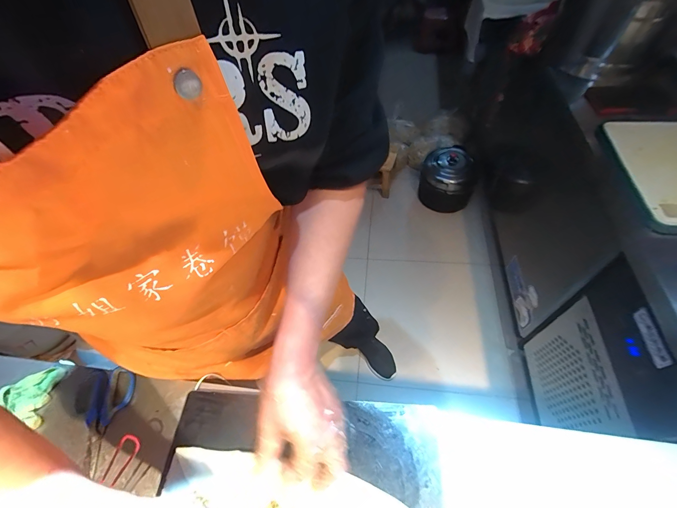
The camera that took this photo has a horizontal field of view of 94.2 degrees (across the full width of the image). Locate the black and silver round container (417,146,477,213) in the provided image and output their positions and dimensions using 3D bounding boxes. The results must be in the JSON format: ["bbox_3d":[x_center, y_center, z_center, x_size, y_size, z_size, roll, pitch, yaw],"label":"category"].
[{"bbox_3d":[0.588,-0.399,1.702,0.282,0.281,0.306,9,57,12],"label":"black and silver round container"}]

